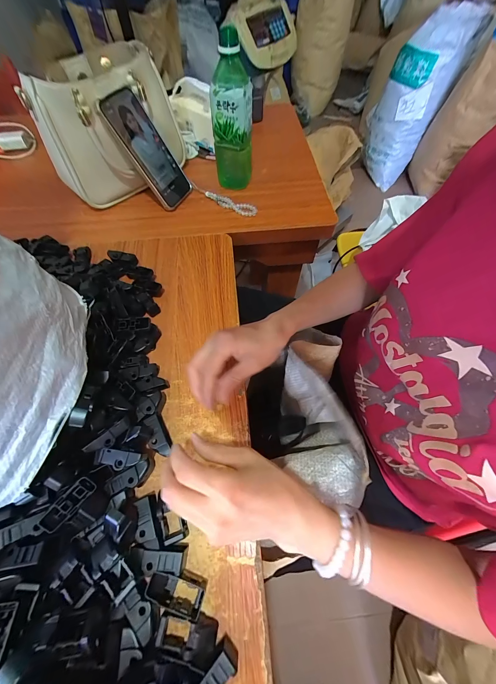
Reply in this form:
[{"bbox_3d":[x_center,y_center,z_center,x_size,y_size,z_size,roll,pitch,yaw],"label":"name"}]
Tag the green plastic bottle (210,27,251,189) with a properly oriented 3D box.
[{"bbox_3d":[-0.026,-0.382,0.447,0.069,0.201,0.059,-1,63,-1],"label":"green plastic bottle"}]

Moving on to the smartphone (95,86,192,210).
[{"bbox_3d":[-0.174,-0.334,0.449,0.015,0.170,0.078,15,64,44],"label":"smartphone"}]

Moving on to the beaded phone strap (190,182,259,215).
[{"bbox_3d":[-0.049,-0.279,0.495,0.145,0.014,0.028,27,66,13],"label":"beaded phone strap"}]

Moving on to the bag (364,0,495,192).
[{"bbox_3d":[0.787,-1.156,1.248,0.190,0.601,0.264,-37,69,-18],"label":"bag"}]

